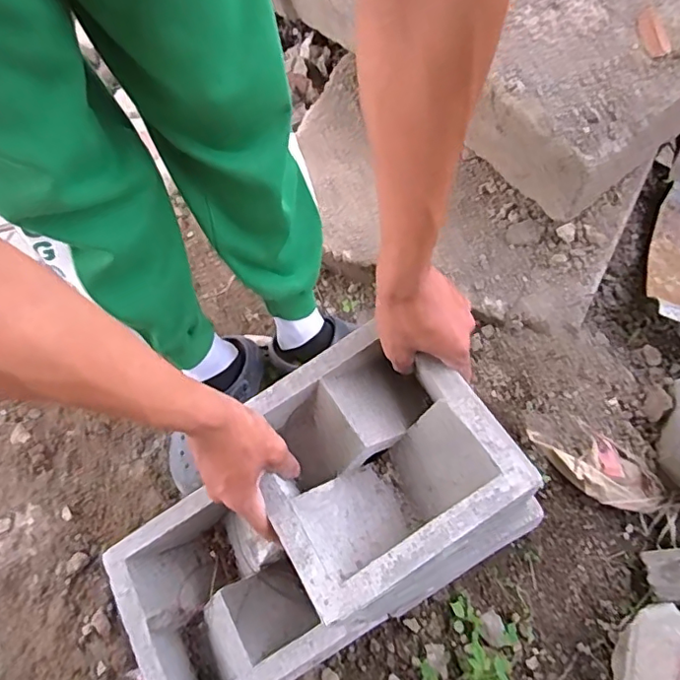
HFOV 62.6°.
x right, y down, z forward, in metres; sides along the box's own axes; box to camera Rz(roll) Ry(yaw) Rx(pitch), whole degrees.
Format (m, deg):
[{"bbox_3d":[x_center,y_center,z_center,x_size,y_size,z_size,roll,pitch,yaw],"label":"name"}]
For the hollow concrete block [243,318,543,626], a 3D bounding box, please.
[{"bbox_3d":[0.025,0.099,0.488,0.192,0.076,0.195,-29,67,-11],"label":"hollow concrete block"}]

